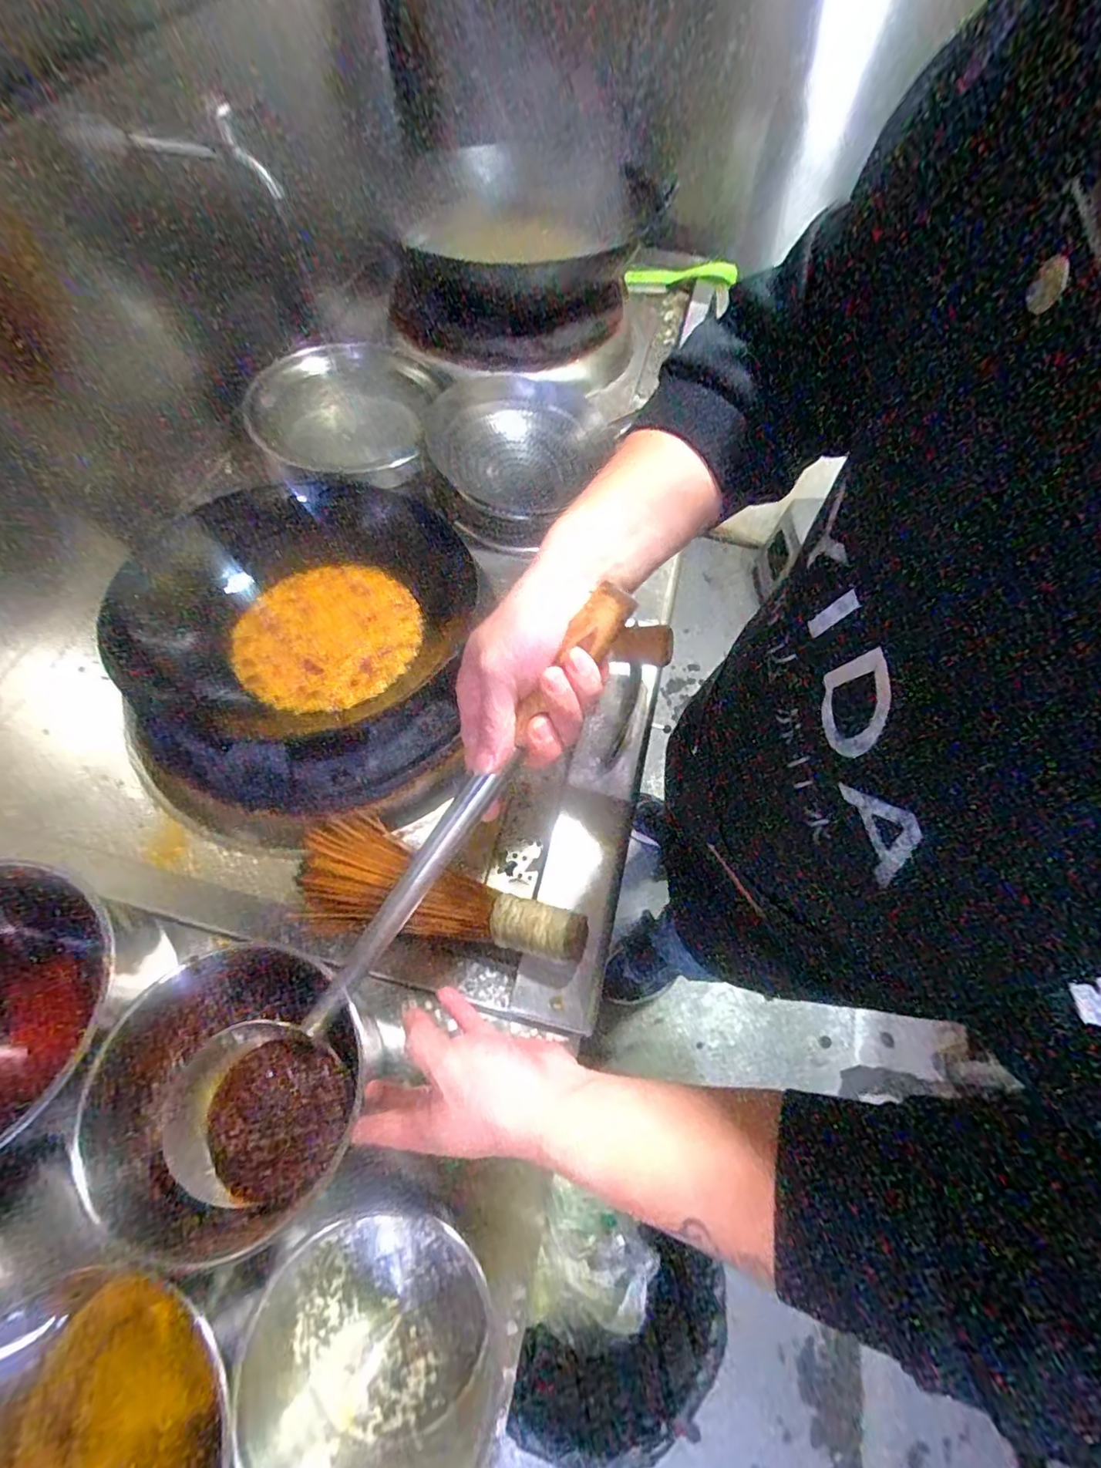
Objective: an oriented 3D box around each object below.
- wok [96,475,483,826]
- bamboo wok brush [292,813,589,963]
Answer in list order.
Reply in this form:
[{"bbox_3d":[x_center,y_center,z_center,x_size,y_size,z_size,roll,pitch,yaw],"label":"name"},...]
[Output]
[{"bbox_3d":[-0.265,-0.113,0.652,0.385,0.112,0.411,-16,62,-8],"label":"wok"},{"bbox_3d":[-0.106,0.139,0.543,0.279,0.051,0.118,6,61,3],"label":"bamboo wok brush"}]

